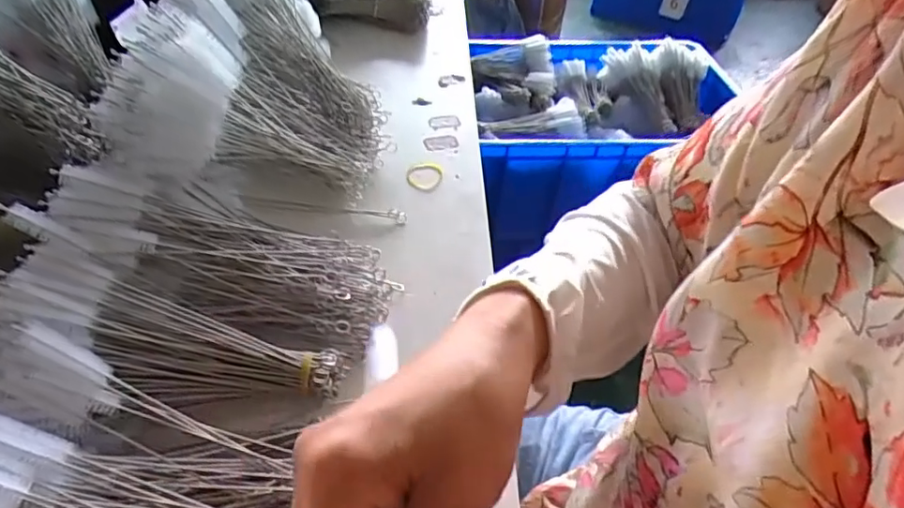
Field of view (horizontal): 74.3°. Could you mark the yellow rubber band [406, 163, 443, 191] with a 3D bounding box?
[{"bbox_3d":[-0.028,-0.079,0.603,0.034,0.009,0.046,9,45,4],"label":"yellow rubber band"}]

